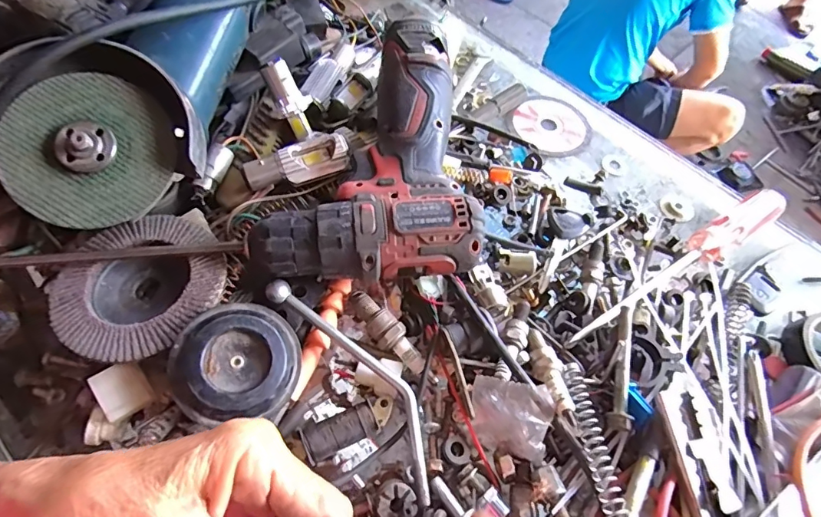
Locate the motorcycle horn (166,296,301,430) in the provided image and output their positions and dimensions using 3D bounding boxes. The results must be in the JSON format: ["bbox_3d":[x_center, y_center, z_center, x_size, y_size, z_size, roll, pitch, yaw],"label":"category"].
[{"bbox_3d":[-0.099,0.059,0.266,0.067,0.029,0.063,-3,67,-22],"label":"motorcycle horn"}]

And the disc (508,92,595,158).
[{"bbox_3d":[0.129,-0.122,0.427,0.076,0.005,0.073,3,59,-5],"label":"disc"}]

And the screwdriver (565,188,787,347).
[{"bbox_3d":[0.200,0.004,0.345,0.232,0.022,0.025,-28,66,-18],"label":"screwdriver"}]

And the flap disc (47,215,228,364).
[{"bbox_3d":[-0.163,0.015,0.281,0.093,0.015,0.092,2,61,-3],"label":"flap disc"}]

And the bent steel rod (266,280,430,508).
[{"bbox_3d":[-0.029,0.068,0.278,0.036,0.020,0.152,-34,68,-21],"label":"bent steel rod"}]

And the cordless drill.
[{"bbox_3d":[-0.036,-0.074,0.328,0.139,0.066,0.195,-4,61,-7],"label":"cordless drill"}]

